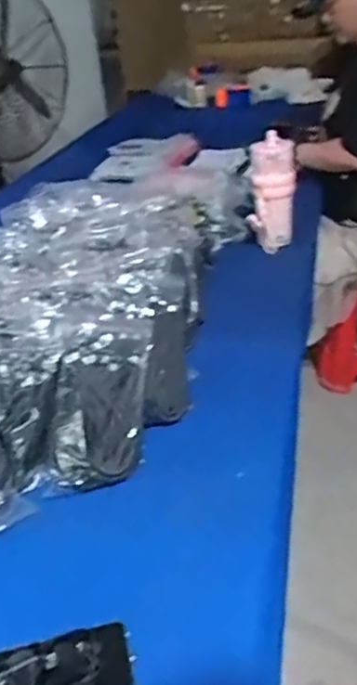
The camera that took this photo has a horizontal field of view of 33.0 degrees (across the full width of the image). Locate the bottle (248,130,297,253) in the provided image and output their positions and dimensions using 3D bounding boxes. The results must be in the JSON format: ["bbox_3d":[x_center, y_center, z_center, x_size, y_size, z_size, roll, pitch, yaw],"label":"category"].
[{"bbox_3d":[0.200,-0.316,1.288,0.096,0.221,0.114,-4,31,6],"label":"bottle"}]

